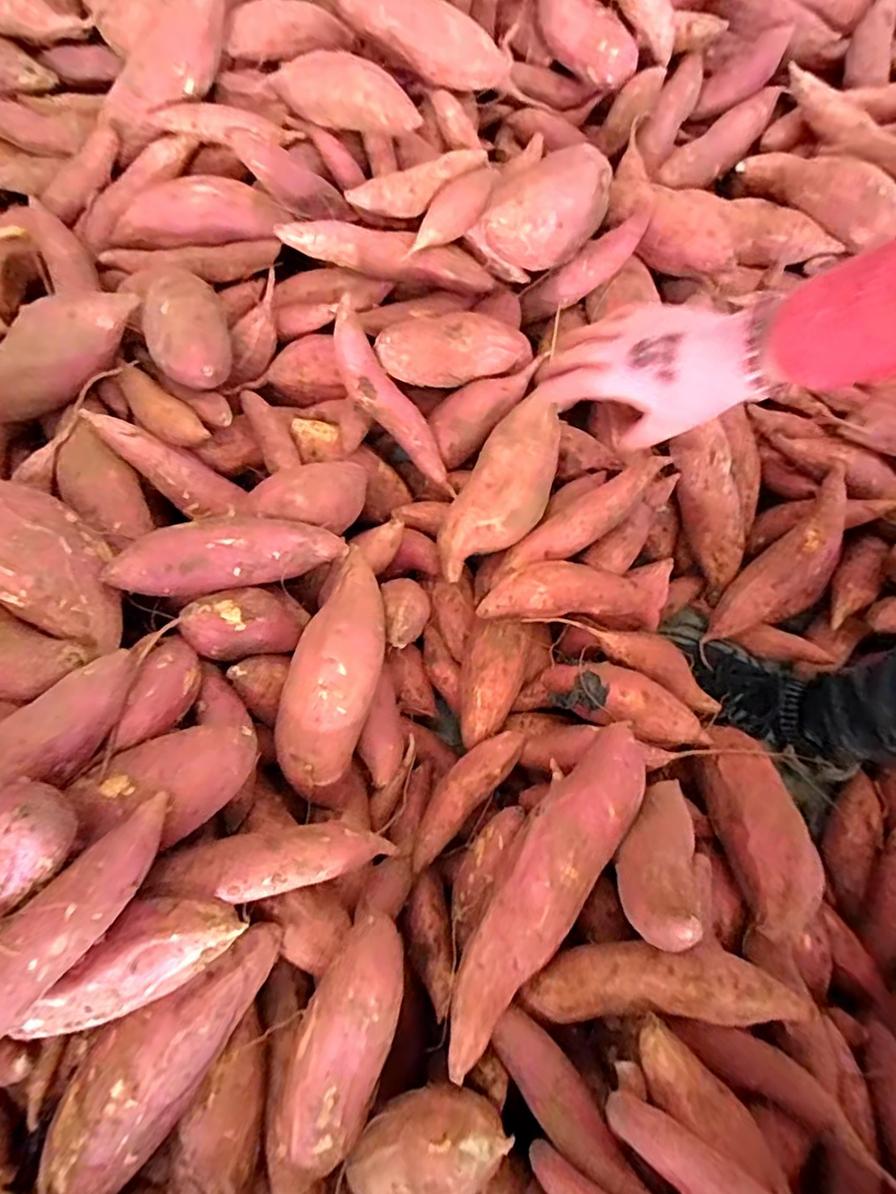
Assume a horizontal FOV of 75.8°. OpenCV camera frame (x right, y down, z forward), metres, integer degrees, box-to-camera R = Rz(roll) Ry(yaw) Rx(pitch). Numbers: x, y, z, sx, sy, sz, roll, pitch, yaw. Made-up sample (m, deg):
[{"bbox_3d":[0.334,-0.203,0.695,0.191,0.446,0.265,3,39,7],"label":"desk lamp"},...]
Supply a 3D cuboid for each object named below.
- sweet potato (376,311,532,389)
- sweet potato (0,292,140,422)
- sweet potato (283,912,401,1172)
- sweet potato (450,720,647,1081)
[{"bbox_3d":[0.008,-0.227,0.529,0.164,0.042,0.054,-17,76,-30],"label":"sweet potato"},{"bbox_3d":[-0.319,-0.192,0.460,0.051,0.048,0.158,43,79,9],"label":"sweet potato"},{"bbox_3d":[-0.060,0.256,0.331,0.052,0.036,0.135,15,77,3],"label":"sweet potato"},{"bbox_3d":[0.067,0.180,0.380,0.056,0.044,0.235,38,62,8],"label":"sweet potato"}]

